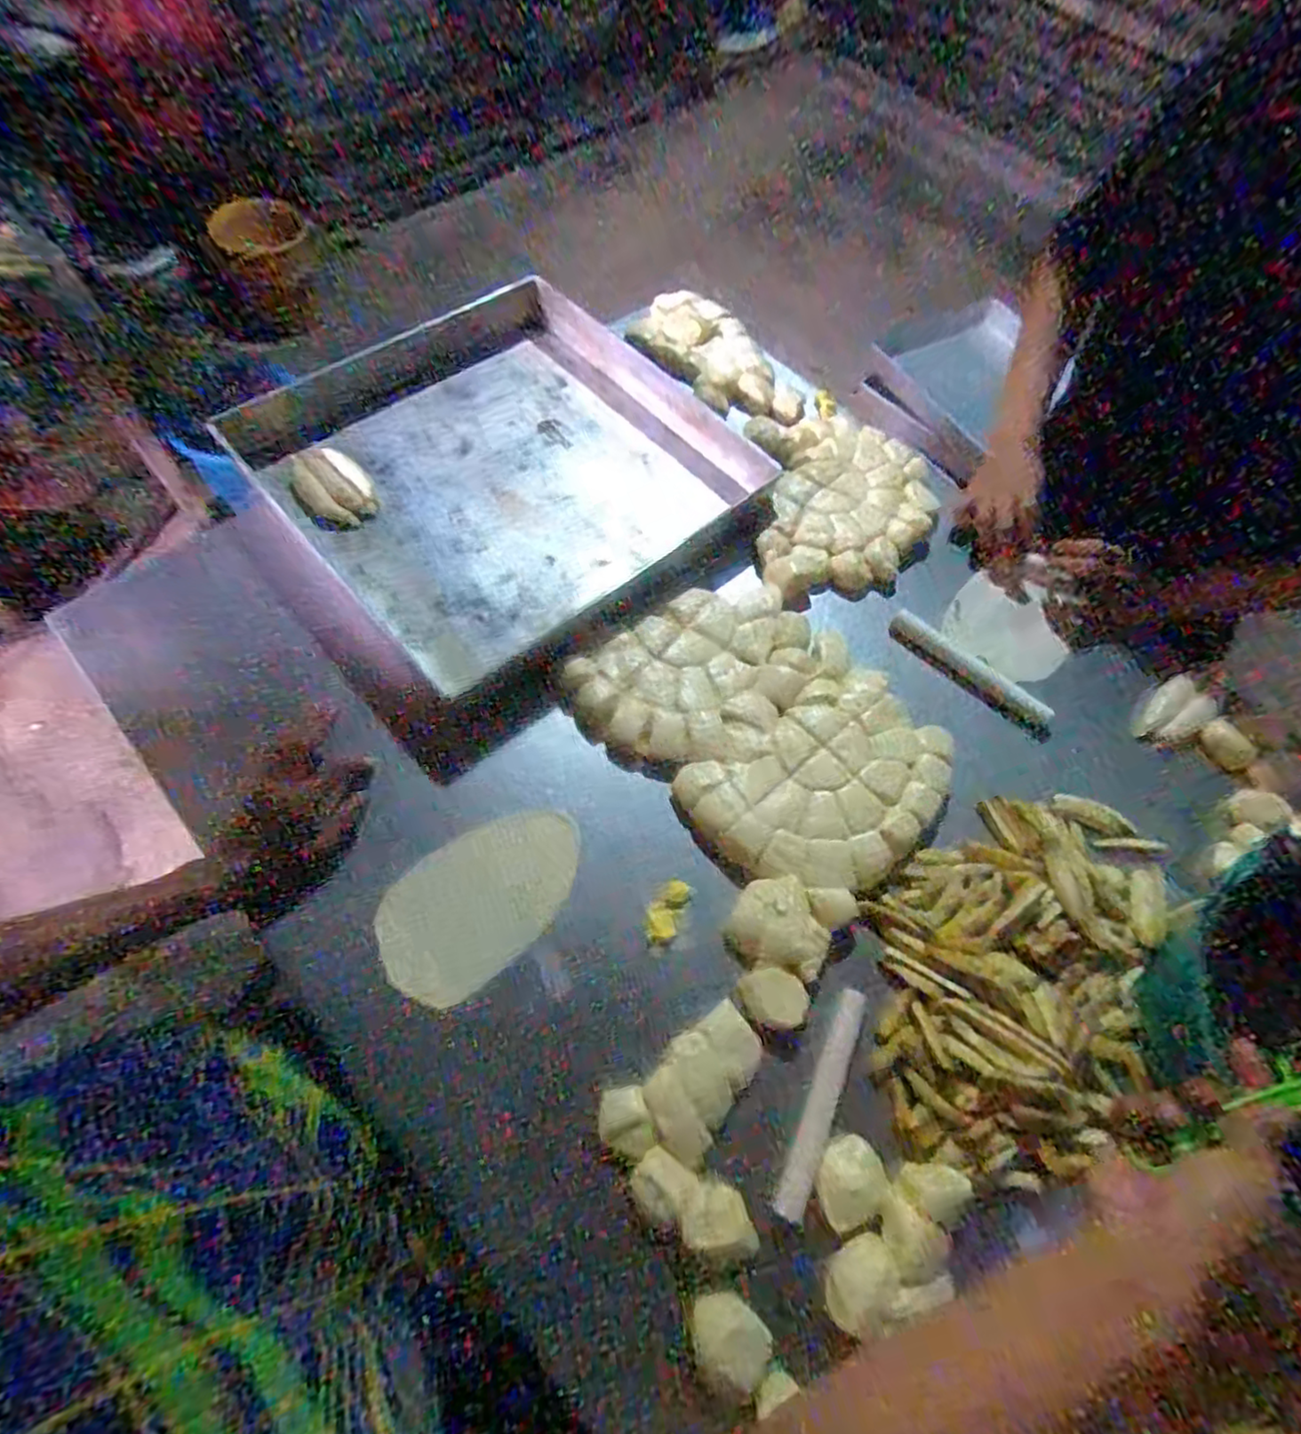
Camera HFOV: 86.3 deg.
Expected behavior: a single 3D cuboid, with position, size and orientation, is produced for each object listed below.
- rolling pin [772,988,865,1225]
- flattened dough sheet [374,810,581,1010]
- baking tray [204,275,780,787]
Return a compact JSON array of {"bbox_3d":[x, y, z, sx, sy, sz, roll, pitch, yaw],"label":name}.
[{"bbox_3d":[0.136,0.299,0.546,0.022,0.020,0.171,25,66,11],"label":"rolling pin"},{"bbox_3d":[-0.147,0.159,0.616,0.189,0.012,0.117,-39,71,-18],"label":"flattened dough sheet"},{"bbox_3d":[-0.172,-0.273,0.776,0.515,0.071,0.511,-38,70,-18],"label":"baking tray"}]

